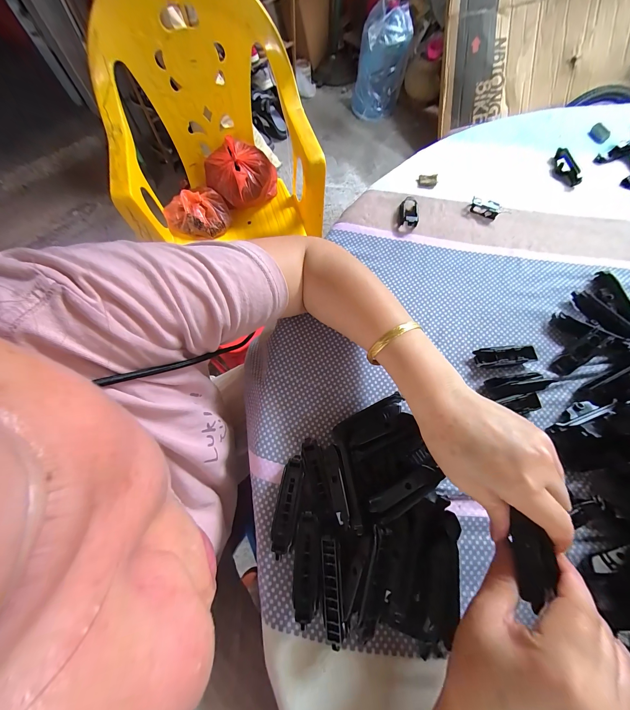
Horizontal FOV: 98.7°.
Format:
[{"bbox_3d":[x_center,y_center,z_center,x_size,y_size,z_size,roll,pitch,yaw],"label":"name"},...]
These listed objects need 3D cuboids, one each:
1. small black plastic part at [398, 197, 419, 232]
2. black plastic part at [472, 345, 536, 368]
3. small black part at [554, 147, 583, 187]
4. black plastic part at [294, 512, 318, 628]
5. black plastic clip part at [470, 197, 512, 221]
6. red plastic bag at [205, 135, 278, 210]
[{"bbox_3d":[0.131,-0.198,0.373,0.023,0.014,0.055,10,70,4],"label":"small black plastic part"},{"bbox_3d":[0.213,0.003,0.305,0.064,0.015,0.020,-3,70,-1],"label":"black plastic part"},{"bbox_3d":[0.377,-0.286,0.405,0.019,0.022,0.072,-6,70,-2],"label":"small black part"},{"bbox_3d":[-0.006,0.178,0.233,0.019,0.026,0.074,2,70,1],"label":"black plastic part"},{"bbox_3d":[0.244,-0.202,0.376,0.054,0.011,0.025,23,72,8],"label":"black plastic clip part"},{"bbox_3d":[-0.239,-0.579,0.883,0.220,0.135,0.158,0,69,0],"label":"red plastic bag"}]

